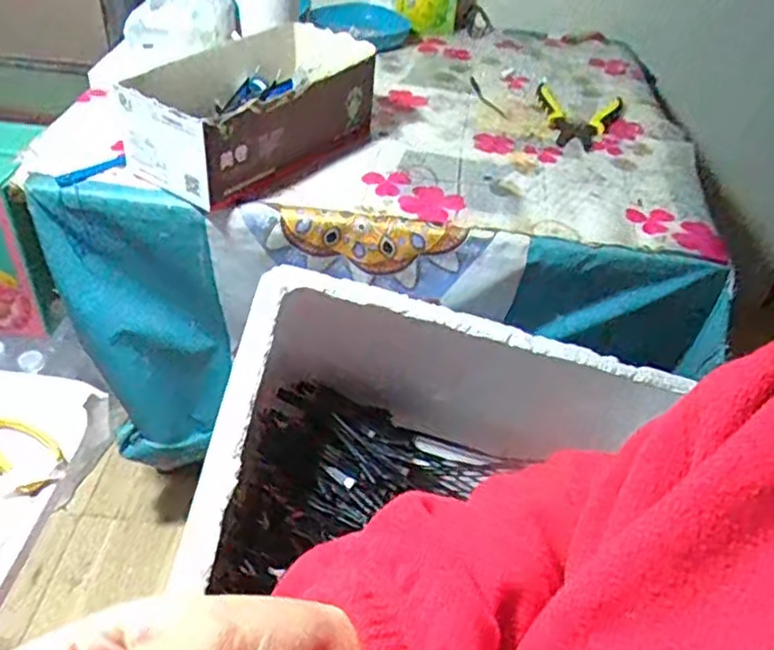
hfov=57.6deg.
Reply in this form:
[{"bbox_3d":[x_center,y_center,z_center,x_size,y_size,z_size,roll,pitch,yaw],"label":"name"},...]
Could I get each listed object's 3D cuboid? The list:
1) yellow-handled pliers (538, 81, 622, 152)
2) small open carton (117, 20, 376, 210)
[{"bbox_3d":[0.237,-0.261,0.888,0.107,0.024,0.134,14,42,9],"label":"yellow-handled pliers"},{"bbox_3d":[-0.139,-0.226,0.737,0.129,0.098,0.252,34,49,28],"label":"small open carton"}]

